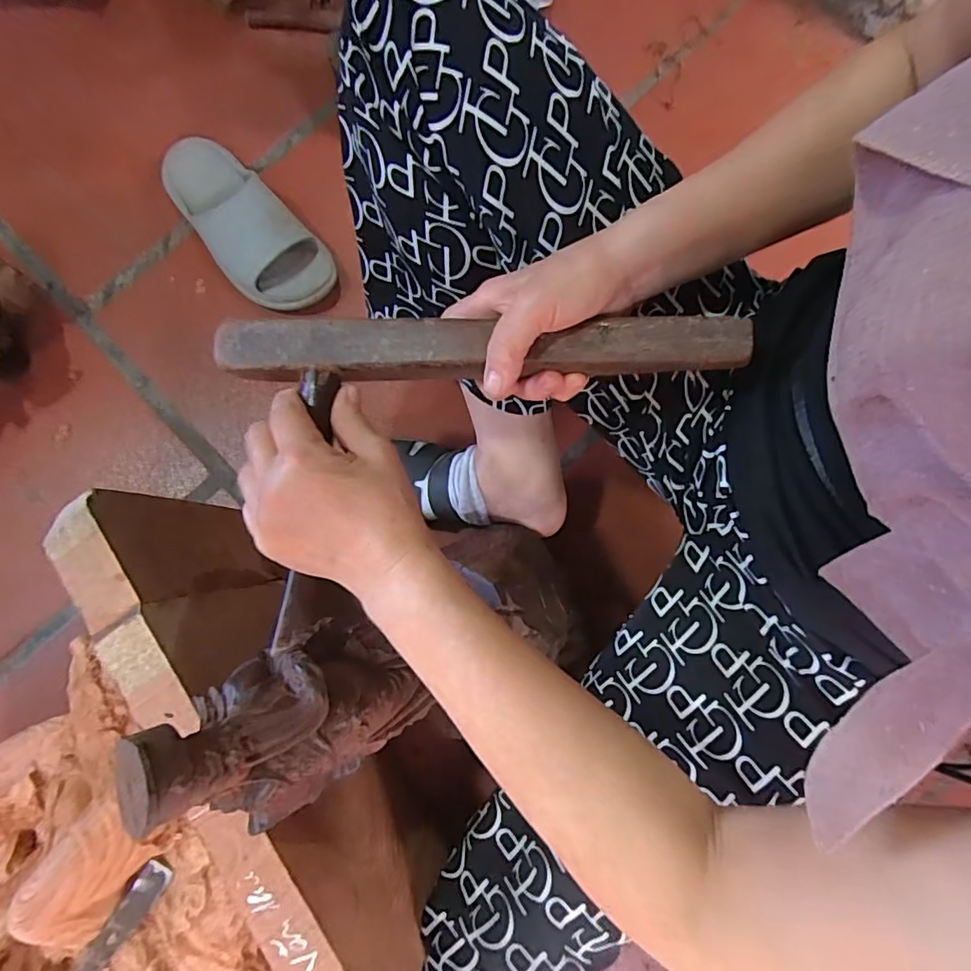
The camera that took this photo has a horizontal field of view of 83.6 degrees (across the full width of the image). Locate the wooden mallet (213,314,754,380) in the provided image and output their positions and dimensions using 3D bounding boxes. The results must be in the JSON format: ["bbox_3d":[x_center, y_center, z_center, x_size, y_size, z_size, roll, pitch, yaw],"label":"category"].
[{"bbox_3d":[-0.015,-0.084,0.327,0.322,0.021,0.036,2,79,10],"label":"wooden mallet"}]

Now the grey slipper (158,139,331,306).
[{"bbox_3d":[-0.268,-0.294,0.605,0.104,0.066,0.231,-39,85,-8],"label":"grey slipper"}]

